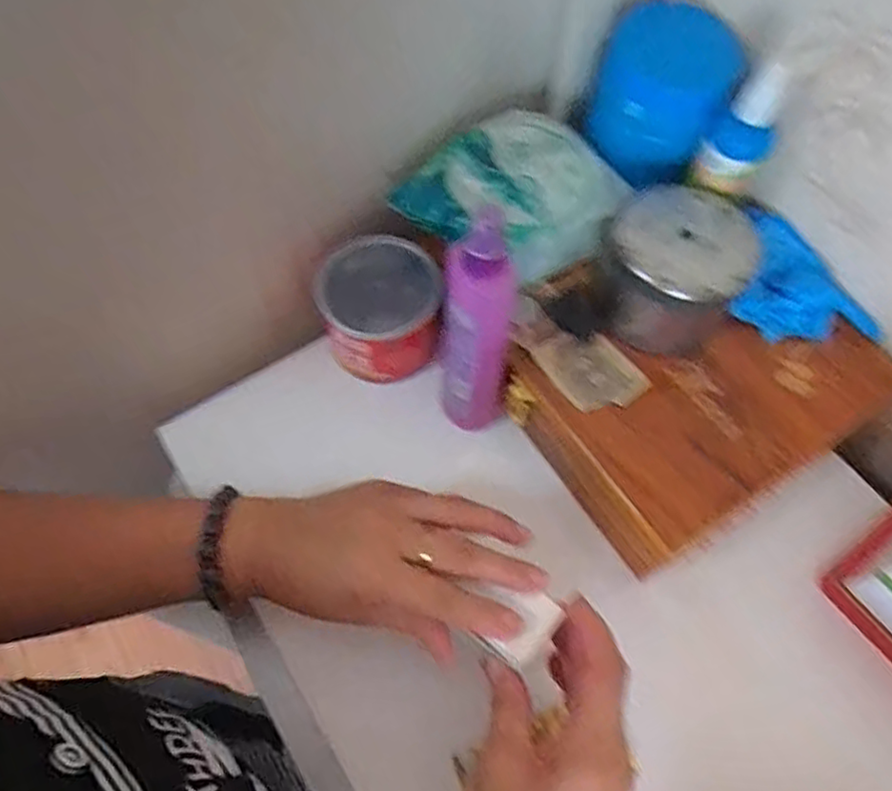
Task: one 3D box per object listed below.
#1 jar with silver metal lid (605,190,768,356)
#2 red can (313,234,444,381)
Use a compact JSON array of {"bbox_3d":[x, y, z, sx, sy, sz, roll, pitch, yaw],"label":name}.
[{"bbox_3d":[0.146,-0.082,0.425,0.087,0.068,0.088,0,63,-1],"label":"jar with silver metal lid"},{"bbox_3d":[-0.049,-0.061,0.476,0.081,0.069,0.078,-6,63,-4],"label":"red can"}]

